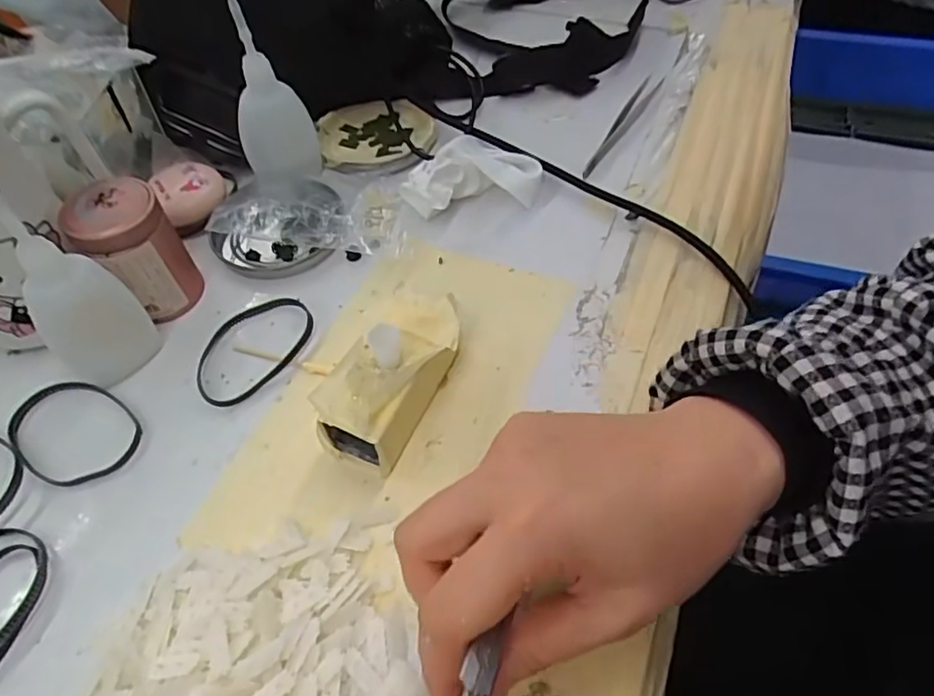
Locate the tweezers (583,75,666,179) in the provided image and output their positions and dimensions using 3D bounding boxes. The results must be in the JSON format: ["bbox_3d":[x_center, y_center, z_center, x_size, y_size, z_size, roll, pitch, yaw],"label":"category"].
[{"bbox_3d":[0.109,-0.155,0.423,0.012,0.007,0.122,23,58,19],"label":"tweezers"}]

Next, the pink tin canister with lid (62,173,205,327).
[{"bbox_3d":[-0.172,-0.049,0.326,0.042,0.065,0.043,-6,53,-1],"label":"pink tin canister with lid"}]

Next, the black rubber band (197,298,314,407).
[{"bbox_3d":[-0.112,-0.001,0.325,0.047,0.005,0.071,33,61,24],"label":"black rubber band"}]

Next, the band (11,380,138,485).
[{"bbox_3d":[-0.190,0.039,0.298,0.066,0.005,0.049,35,62,25],"label":"band"}]

